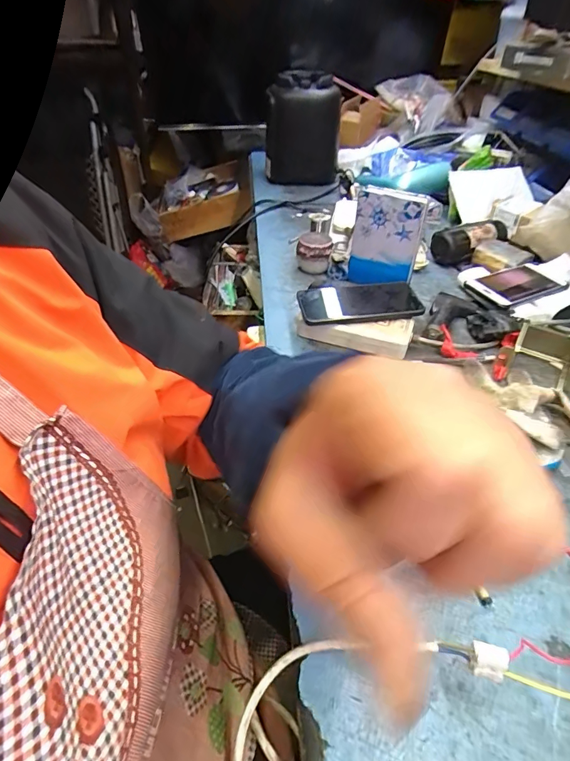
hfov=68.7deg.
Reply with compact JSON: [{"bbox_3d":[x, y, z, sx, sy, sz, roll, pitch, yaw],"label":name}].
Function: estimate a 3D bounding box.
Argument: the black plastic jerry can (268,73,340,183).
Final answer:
[{"bbox_3d":[0.038,-0.541,0.941,0.161,0.233,0.164,2,43,0],"label":"black plastic jerry can"}]

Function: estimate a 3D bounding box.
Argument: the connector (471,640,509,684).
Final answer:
[{"bbox_3d":[0.126,0.173,0.257,0.021,0.014,0.015,14,44,13],"label":"connector"}]

